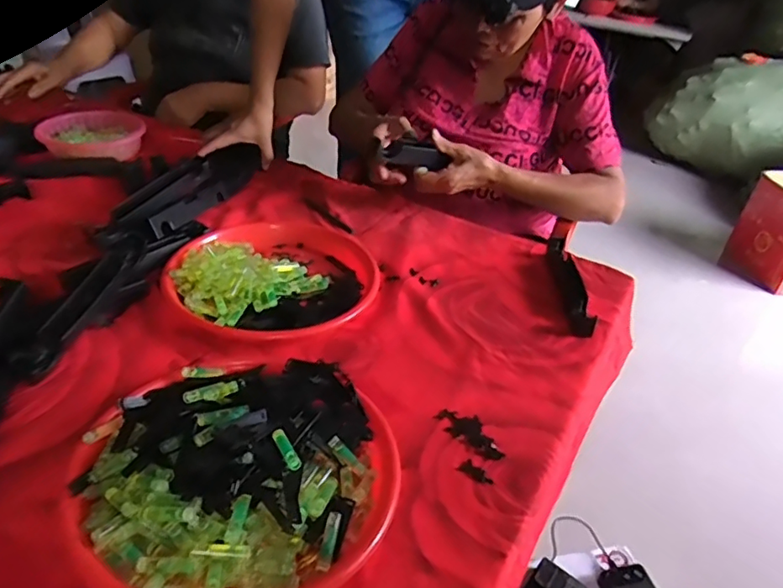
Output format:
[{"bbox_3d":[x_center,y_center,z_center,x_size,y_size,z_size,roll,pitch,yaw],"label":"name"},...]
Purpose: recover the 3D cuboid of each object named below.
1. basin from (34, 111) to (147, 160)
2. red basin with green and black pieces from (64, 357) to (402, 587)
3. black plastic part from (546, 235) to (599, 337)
[{"bbox_3d":[-0.546,-0.281,1.008,0.157,0.058,0.157,3,35,-2],"label":"basin"},{"bbox_3d":[-0.118,0.134,0.448,0.241,0.066,0.226,3,35,-2],"label":"red basin with green and black pieces"},{"bbox_3d":[0.240,-0.020,0.751,0.043,0.025,0.202,8,35,4],"label":"black plastic part"}]

